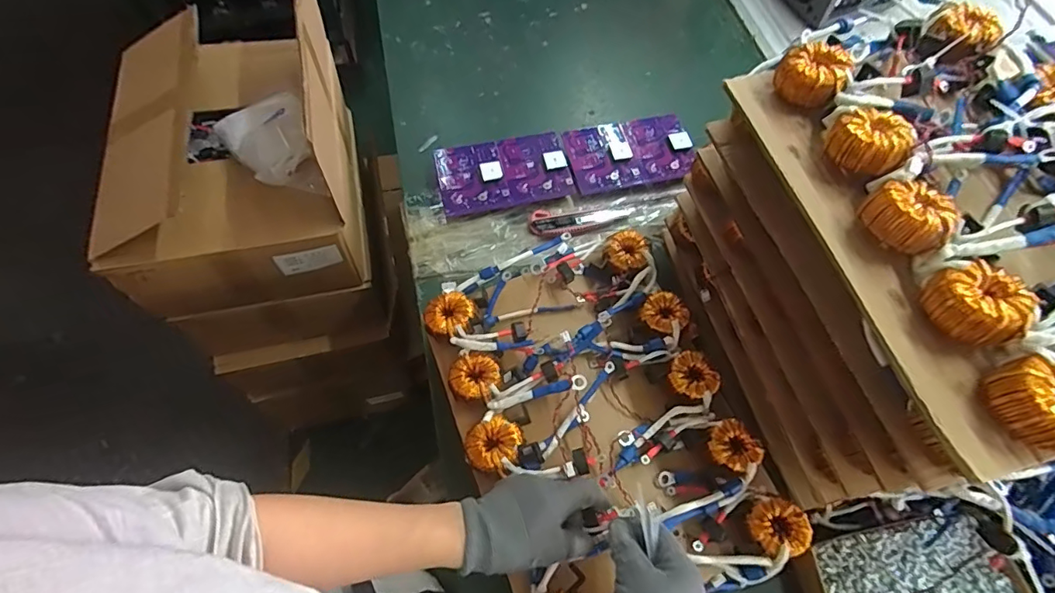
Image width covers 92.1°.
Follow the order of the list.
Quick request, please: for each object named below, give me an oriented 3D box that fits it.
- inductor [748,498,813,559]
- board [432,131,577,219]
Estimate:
[{"bbox_3d":[0.255,0.234,0.513,0.054,0.015,0.051,0,64,-1],"label":"inductor"},{"bbox_3d":[-0.038,-0.193,0.780,0.197,0.021,0.123,-11,71,-3],"label":"board"}]

